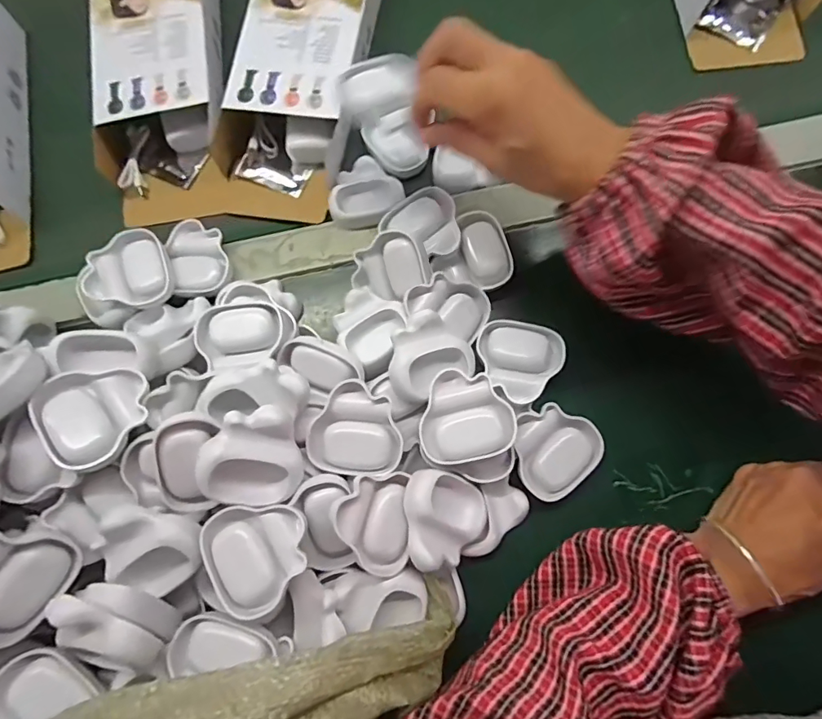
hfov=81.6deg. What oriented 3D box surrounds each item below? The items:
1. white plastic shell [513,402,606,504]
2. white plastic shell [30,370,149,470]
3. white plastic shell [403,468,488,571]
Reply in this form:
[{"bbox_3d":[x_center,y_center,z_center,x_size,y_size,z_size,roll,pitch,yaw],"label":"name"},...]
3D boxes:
[{"bbox_3d":[0.101,0.064,0.340,0.060,0.019,0.060,41,77,10],"label":"white plastic shell"},{"bbox_3d":[-0.194,0.036,0.294,0.060,0.020,0.060,7,61,-12],"label":"white plastic shell"},{"bbox_3d":[0.024,0.104,0.316,0.054,0.030,0.060,-8,75,-3],"label":"white plastic shell"}]

